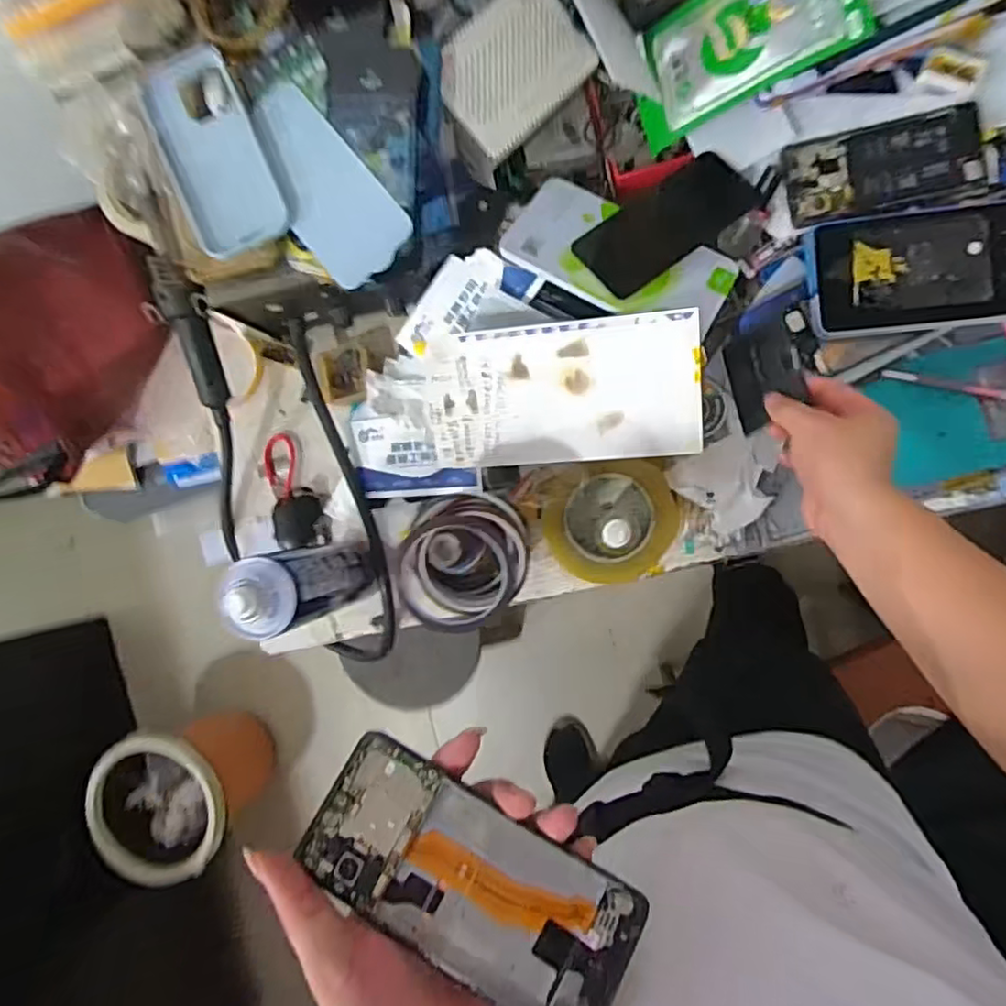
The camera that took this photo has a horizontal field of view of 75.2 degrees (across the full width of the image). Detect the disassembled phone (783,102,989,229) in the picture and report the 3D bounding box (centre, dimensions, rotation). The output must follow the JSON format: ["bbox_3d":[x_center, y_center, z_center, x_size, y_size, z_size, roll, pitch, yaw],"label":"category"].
[{"bbox_3d":[0.331,-0.291,0.565,0.158,0.016,0.075,-7,89,9],"label":"disassembled phone"}]

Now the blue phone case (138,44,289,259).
[{"bbox_3d":[-0.234,-0.283,0.525,0.079,0.017,0.164,-23,87,8],"label":"blue phone case"}]

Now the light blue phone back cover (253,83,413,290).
[{"bbox_3d":[-0.145,-0.252,0.516,0.074,0.014,0.163,-39,85,7],"label":"light blue phone back cover"}]

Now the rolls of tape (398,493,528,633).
[{"bbox_3d":[-0.030,0.047,0.521,0.095,0.057,0.104,0,90,9],"label":"rolls of tape"}]

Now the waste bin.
[{"bbox_3d":[-0.648,0.592,1.389,0.267,0.327,0.274,0,90,9],"label":"waste bin"}]

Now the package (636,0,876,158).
[{"bbox_3d":[0.187,-0.370,0.518,0.175,0.018,0.093,-13,91,38],"label":"package"}]

